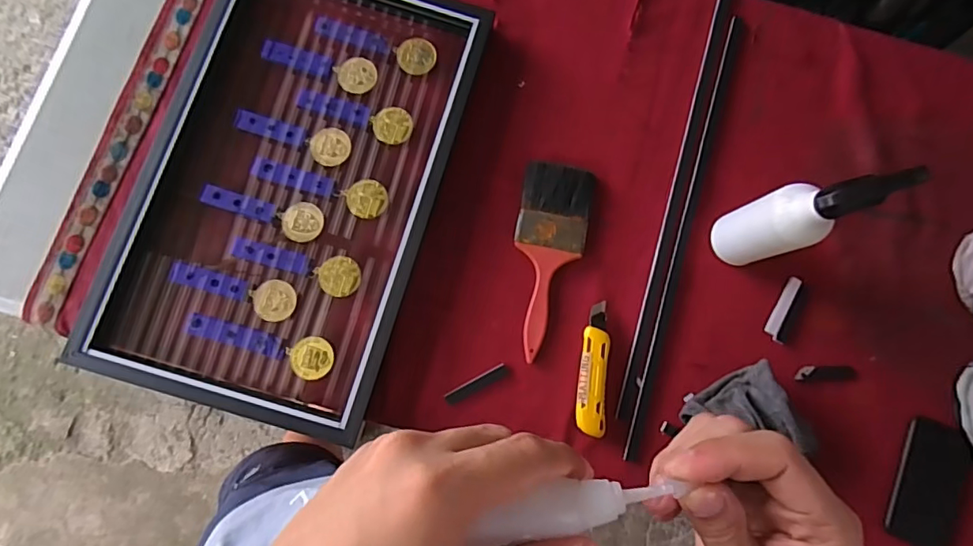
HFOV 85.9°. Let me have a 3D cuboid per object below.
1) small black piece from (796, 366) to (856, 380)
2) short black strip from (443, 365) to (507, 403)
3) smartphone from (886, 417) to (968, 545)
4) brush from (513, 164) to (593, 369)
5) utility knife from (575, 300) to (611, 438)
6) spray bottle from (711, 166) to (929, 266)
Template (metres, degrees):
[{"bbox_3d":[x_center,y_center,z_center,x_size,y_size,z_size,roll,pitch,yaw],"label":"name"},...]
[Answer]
[{"bbox_3d":[0.431,0.128,0.664,0.073,0.006,0.019,1,81,-2],"label":"small black piece"},{"bbox_3d":[-0.012,0.136,0.640,0.081,0.006,0.013,-28,84,-6],"label":"short black strip"},{"bbox_3d":[0.547,0.261,0.643,0.080,0.008,0.149,19,81,1],"label":"smartphone"},{"bbox_3d":[0.078,-0.018,0.659,0.088,0.013,0.244,10,81,-1],"label":"brush"},{"bbox_3d":[0.131,0.114,0.636,0.034,0.018,0.156,7,81,-1],"label":"utility knife"},{"bbox_3d":[0.335,-0.063,0.571,0.078,0.227,0.069,-22,83,-5],"label":"spray bottle"}]

